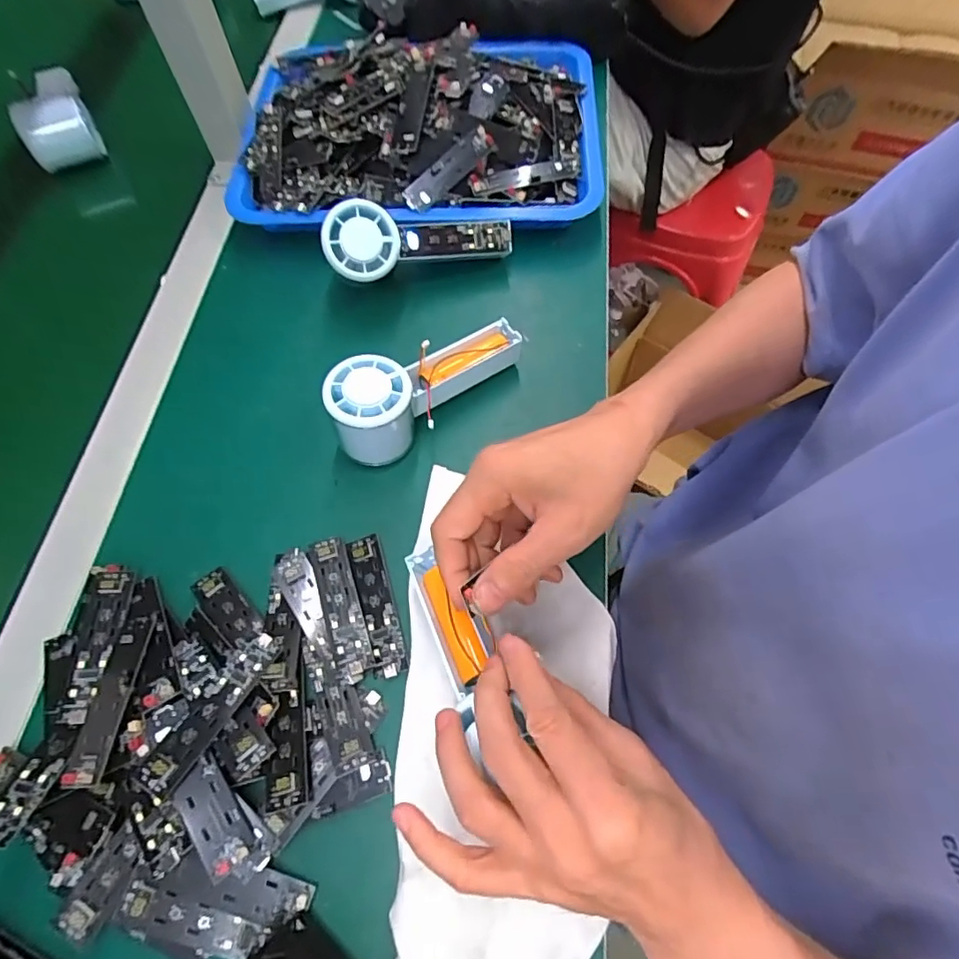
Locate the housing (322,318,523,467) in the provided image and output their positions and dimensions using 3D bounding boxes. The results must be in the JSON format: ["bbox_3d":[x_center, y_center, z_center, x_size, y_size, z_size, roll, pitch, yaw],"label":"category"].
[{"bbox_3d":[-0.040,-0.072,0.391,0.154,0.062,0.055,-38,70,-16],"label":"housing"}]

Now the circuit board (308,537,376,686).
[{"bbox_3d":[-0.088,0.080,0.346,0.023,0.004,0.092,-18,65,-8],"label":"circuit board"}]

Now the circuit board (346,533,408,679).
[{"bbox_3d":[-0.066,0.079,0.349,0.022,0.009,0.089,-15,65,-6],"label":"circuit board"}]

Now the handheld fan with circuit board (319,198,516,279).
[{"bbox_3d":[-0.051,-0.190,0.439,0.146,0.042,0.053,-10,107,-21],"label":"handheld fan with circuit board"}]

